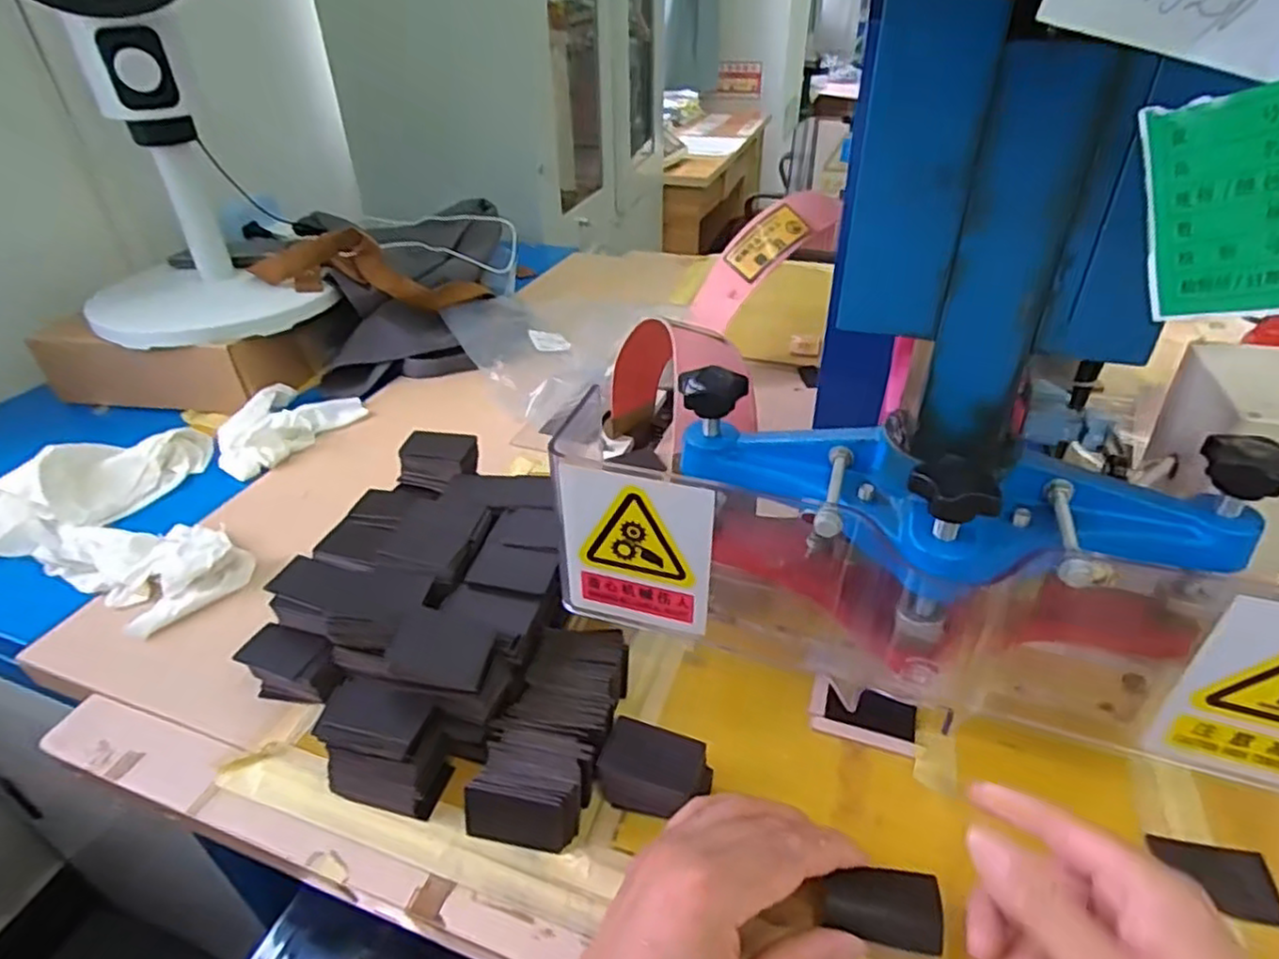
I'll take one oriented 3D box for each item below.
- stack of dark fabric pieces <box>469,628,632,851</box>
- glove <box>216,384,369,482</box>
[{"bbox_3d":[-0.049,0.148,0.425,0.064,0.042,0.132,6,36,11],"label":"stack of dark fabric pieces"},{"bbox_3d":[-0.390,-0.061,0.745,0.097,0.032,0.157,15,39,22],"label":"glove"}]

